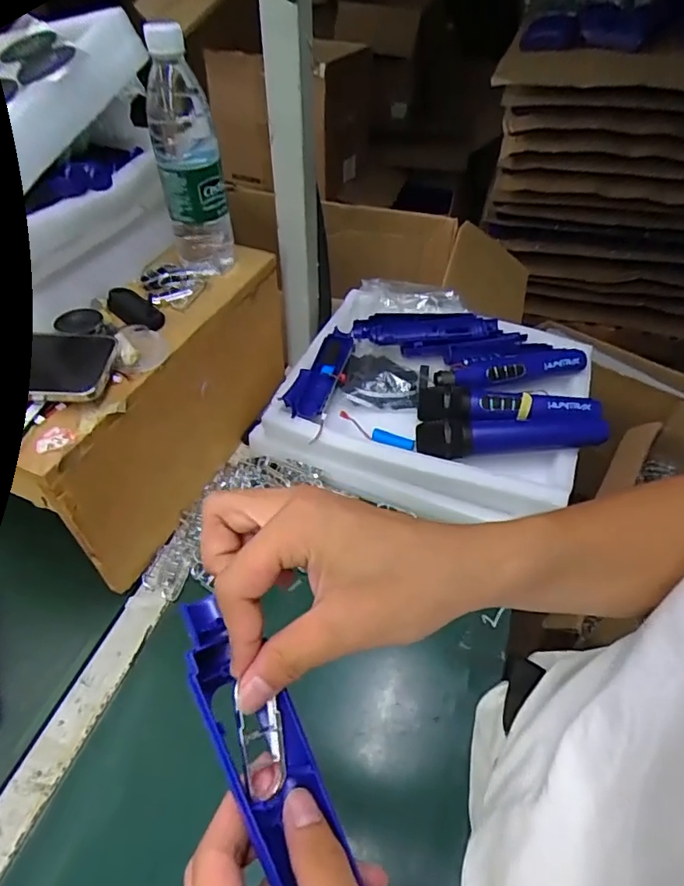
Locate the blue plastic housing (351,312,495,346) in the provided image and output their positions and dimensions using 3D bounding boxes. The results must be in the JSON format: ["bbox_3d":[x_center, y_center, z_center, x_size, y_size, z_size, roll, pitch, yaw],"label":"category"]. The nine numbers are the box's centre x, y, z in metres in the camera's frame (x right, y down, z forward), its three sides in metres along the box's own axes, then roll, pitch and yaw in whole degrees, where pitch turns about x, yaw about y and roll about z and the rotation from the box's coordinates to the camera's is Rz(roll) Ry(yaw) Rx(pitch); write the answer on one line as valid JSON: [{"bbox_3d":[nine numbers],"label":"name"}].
[{"bbox_3d":[0.111,-0.159,0.711,0.189,0.024,0.048,-1,47,-2],"label":"blue plastic housing"}]

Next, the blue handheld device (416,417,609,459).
[{"bbox_3d":[0.189,-0.009,0.585,0.203,0.033,0.042,0,47,-1],"label":"blue handheld device"}]

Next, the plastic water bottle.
[{"bbox_3d":[-0.160,-0.295,0.550,0.065,0.226,0.072,-11,48,-11],"label":"plastic water bottle"}]

